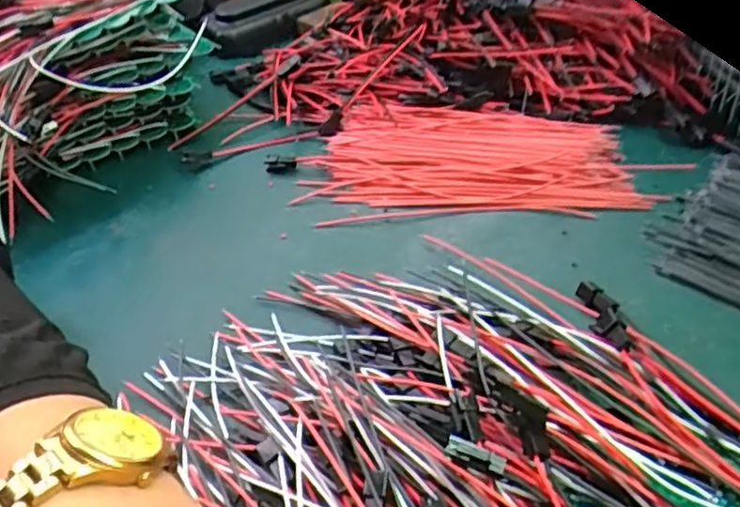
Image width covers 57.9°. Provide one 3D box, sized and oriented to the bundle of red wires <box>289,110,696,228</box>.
[{"bbox_3d":[0.061,-0.052,0.363,0.184,0.014,0.085,-2,40,8],"label":"bundle of red wires"}]

